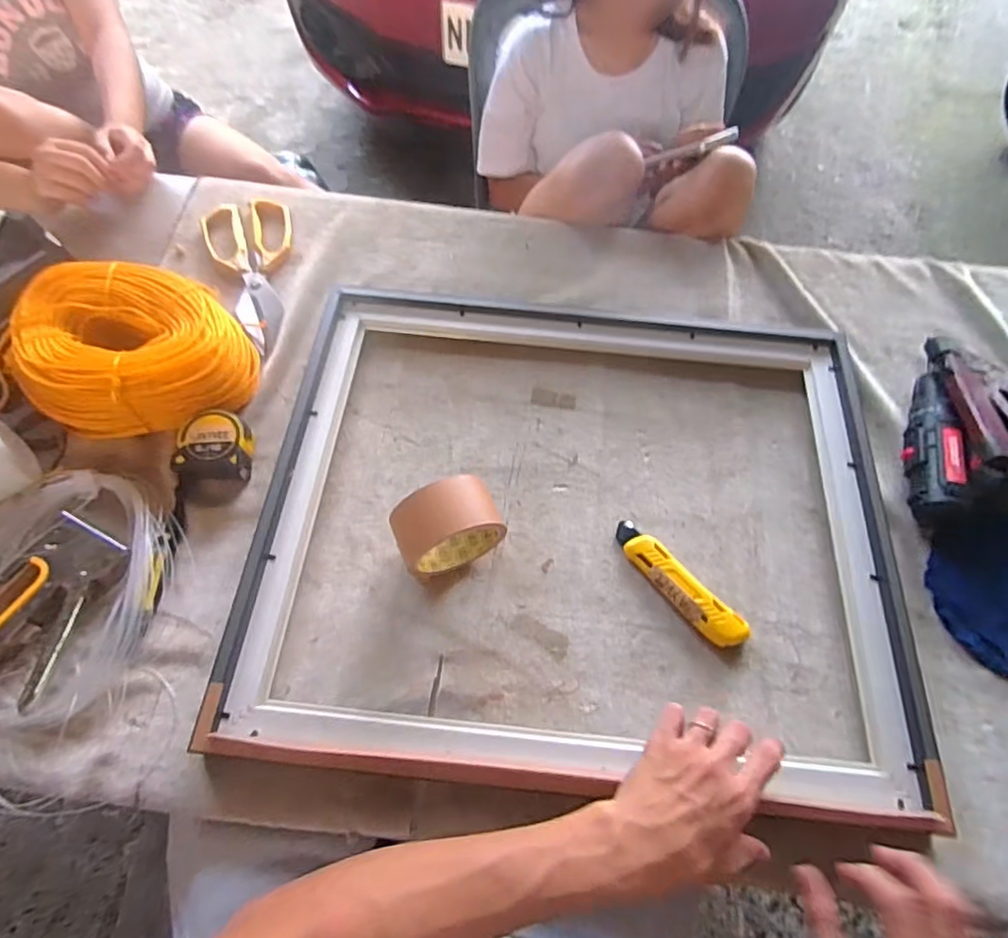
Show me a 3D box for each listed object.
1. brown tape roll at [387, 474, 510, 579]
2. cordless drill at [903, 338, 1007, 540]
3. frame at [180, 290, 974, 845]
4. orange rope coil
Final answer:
[{"bbox_3d":[-0.050,0.052,0.503,0.094,0.090,0.053,-22,66,-12],"label":"brown tape roll"},{"bbox_3d":[0.522,-0.020,0.560,0.202,0.059,0.221,21,64,8],"label":"cordless drill"},{"bbox_3d":[0.070,0.030,0.550,0.587,0.042,0.498,5,61,2],"label":"frame"},{"bbox_3d":[-0.378,-0.124,0.576,0.215,0.075,0.171,-8,64,-6],"label":"orange rope coil"}]

